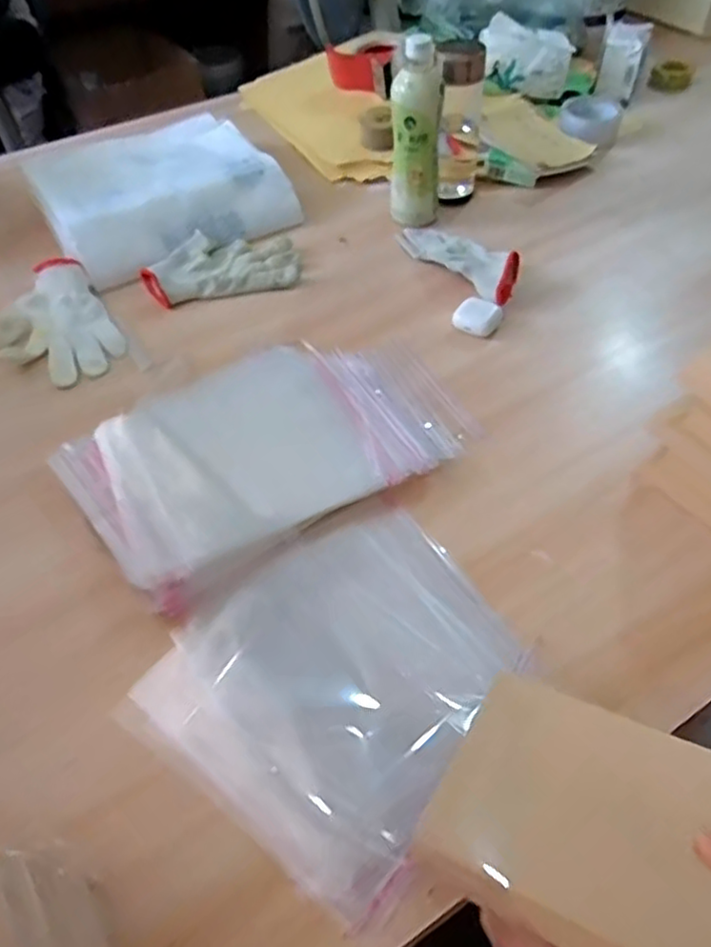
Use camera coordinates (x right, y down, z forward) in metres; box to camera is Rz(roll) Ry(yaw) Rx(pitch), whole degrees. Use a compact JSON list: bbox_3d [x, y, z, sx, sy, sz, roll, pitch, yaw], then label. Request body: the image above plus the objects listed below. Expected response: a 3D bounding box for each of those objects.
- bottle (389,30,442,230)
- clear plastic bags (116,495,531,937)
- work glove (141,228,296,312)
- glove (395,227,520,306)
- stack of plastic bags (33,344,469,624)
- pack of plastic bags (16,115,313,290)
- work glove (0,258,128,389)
[{"bbox_3d":[0.074,-0.419,0.820,0.060,0.201,0.057,-9,51,-5],"label":"bottle"},{"bbox_3d":[-0.008,0.143,0.502,0.224,0.013,0.255,30,58,24],"label":"clear plastic bags"},{"bbox_3d":[-0.166,-0.260,0.819,0.185,0.024,0.101,-13,51,-8],"label":"work glove"},{"bbox_3d":[0.124,-0.267,0.802,0.062,0.033,0.190,-28,55,-19],"label":"glove"},{"bbox_3d":[-0.079,-0.041,0.640,0.364,0.033,0.237,-29,55,-19],"label":"stack of plastic bags"},{"bbox_3d":[-0.274,-0.398,0.909,0.297,0.061,0.294,-25,54,-17],"label":"pack of plastic bags"},{"bbox_3d":[-0.351,-0.173,0.763,0.123,0.027,0.197,-26,54,-18],"label":"work glove"}]

